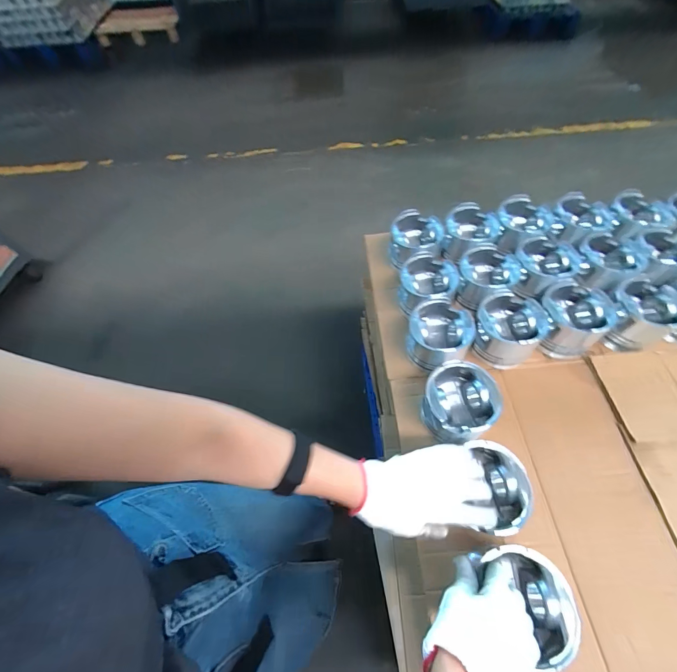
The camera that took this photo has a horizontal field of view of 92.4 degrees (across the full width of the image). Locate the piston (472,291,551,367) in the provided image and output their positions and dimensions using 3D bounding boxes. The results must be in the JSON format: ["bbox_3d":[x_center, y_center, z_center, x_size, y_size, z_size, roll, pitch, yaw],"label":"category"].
[{"bbox_3d":[0.305,-0.012,0.593,0.112,0.091,0.110,26,64,16],"label":"piston"}]

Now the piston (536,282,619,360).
[{"bbox_3d":[0.424,-0.033,0.603,0.105,0.101,0.125,12,61,9],"label":"piston"}]

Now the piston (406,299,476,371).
[{"bbox_3d":[0.178,-0.001,0.587,0.101,0.095,0.109,-1,59,2],"label":"piston"}]

